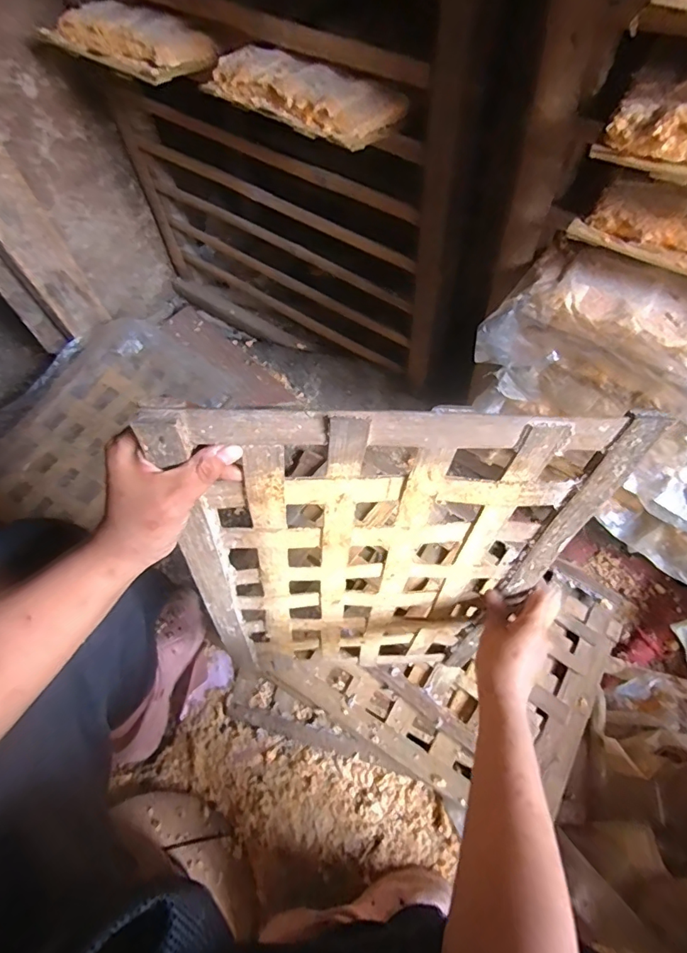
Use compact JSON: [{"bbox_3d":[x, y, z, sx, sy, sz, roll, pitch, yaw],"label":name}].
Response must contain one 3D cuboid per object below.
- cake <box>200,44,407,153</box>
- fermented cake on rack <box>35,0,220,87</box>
[{"bbox_3d":[-0.049,-0.453,0.560,0.224,0.039,0.108,27,67,16],"label":"cake"},{"bbox_3d":[-0.292,-0.587,0.639,0.226,0.035,0.106,27,67,15],"label":"fermented cake on rack"}]

